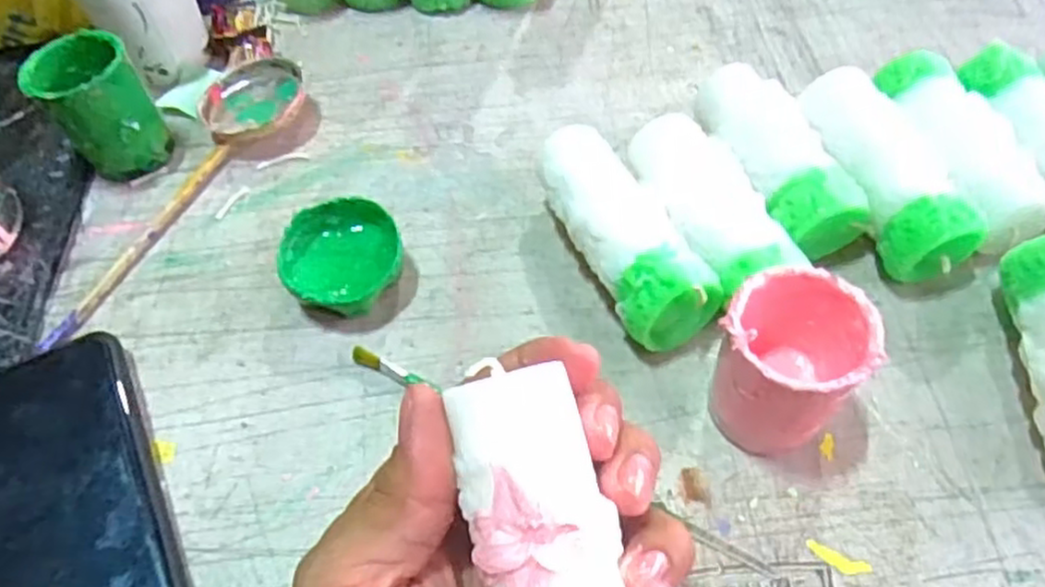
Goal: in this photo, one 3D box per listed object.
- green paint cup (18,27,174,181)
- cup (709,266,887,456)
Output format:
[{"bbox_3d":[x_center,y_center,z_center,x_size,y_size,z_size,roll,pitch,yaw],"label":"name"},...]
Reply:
[{"bbox_3d":[-0.217,-0.096,0.381,0.047,0.060,0.047,-1,54,1],"label":"green paint cup"},{"bbox_3d":[0.097,0.031,0.276,0.050,0.065,0.055,-1,54,1],"label":"cup"}]

